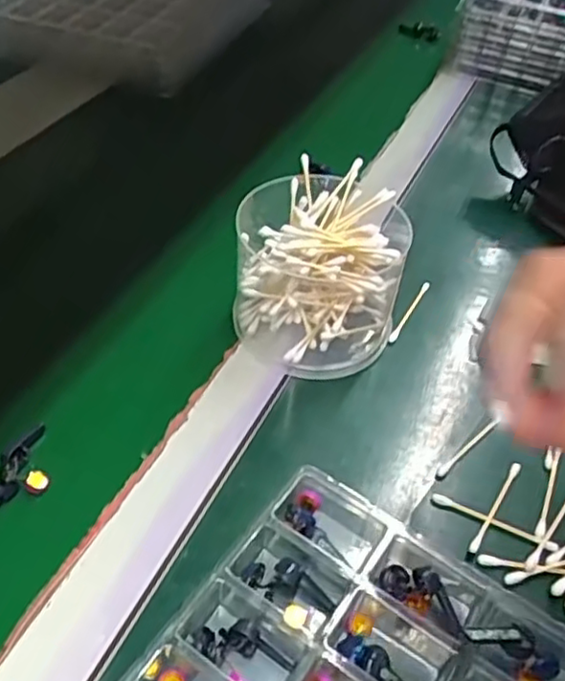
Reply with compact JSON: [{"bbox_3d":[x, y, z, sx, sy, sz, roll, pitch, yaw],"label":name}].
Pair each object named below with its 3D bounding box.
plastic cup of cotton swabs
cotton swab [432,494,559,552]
[{"bbox_3d":[0.024,-0.050,0.454,0.110,0.075,0.118,13,47,7],"label":"plastic cup of cotton swabs"},{"bbox_3d":[0.118,0.100,0.380,0.069,0.005,0.005,24,49,17],"label":"cotton swab"}]

